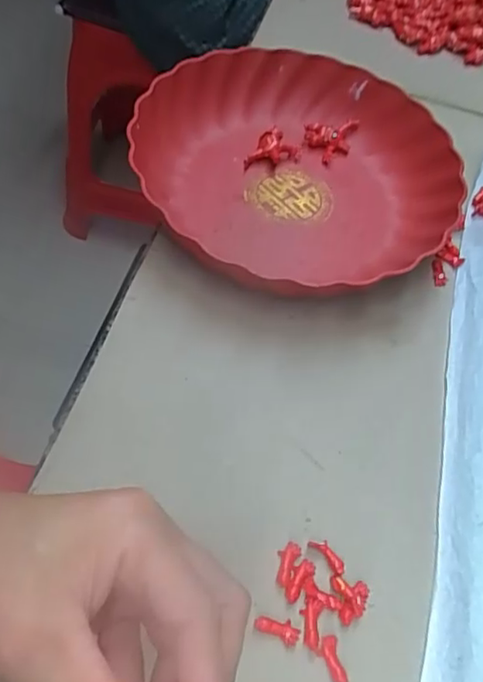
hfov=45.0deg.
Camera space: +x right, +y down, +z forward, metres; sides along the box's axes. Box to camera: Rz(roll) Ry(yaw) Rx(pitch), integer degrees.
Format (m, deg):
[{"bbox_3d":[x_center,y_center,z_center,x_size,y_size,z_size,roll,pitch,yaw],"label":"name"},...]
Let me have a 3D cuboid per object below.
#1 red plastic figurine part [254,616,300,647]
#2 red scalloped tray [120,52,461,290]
[{"bbox_3d":[0.018,0.145,0.295,0.023,0.006,0.011,24,58,8],"label":"red plastic figurine part"},{"bbox_3d":[0.044,-0.133,0.444,0.242,0.050,0.230,-27,65,-22],"label":"red scalloped tray"}]

